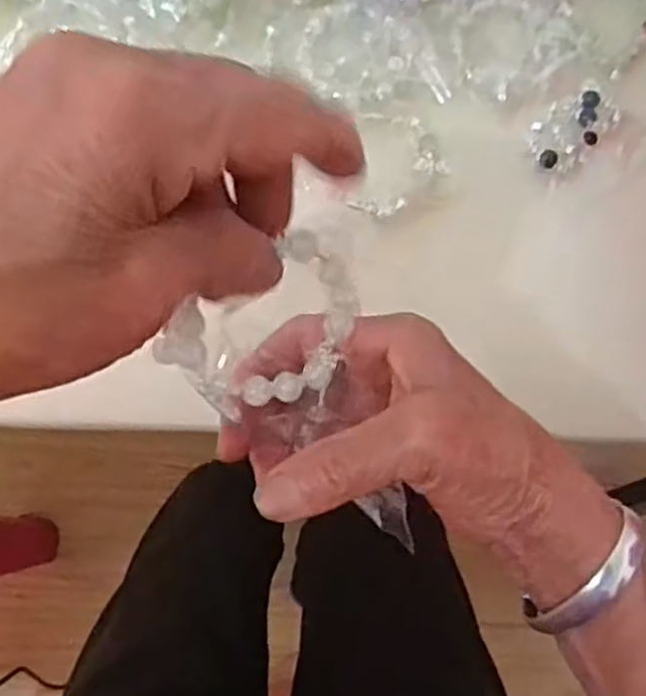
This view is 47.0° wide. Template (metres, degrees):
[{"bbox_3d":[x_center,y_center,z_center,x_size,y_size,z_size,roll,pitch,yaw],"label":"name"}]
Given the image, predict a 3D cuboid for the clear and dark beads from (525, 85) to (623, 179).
[{"bbox_3d":[0.128,-0.112,0.383,0.056,0.007,0.030,-35,74,-13],"label":"clear and dark beads"}]

